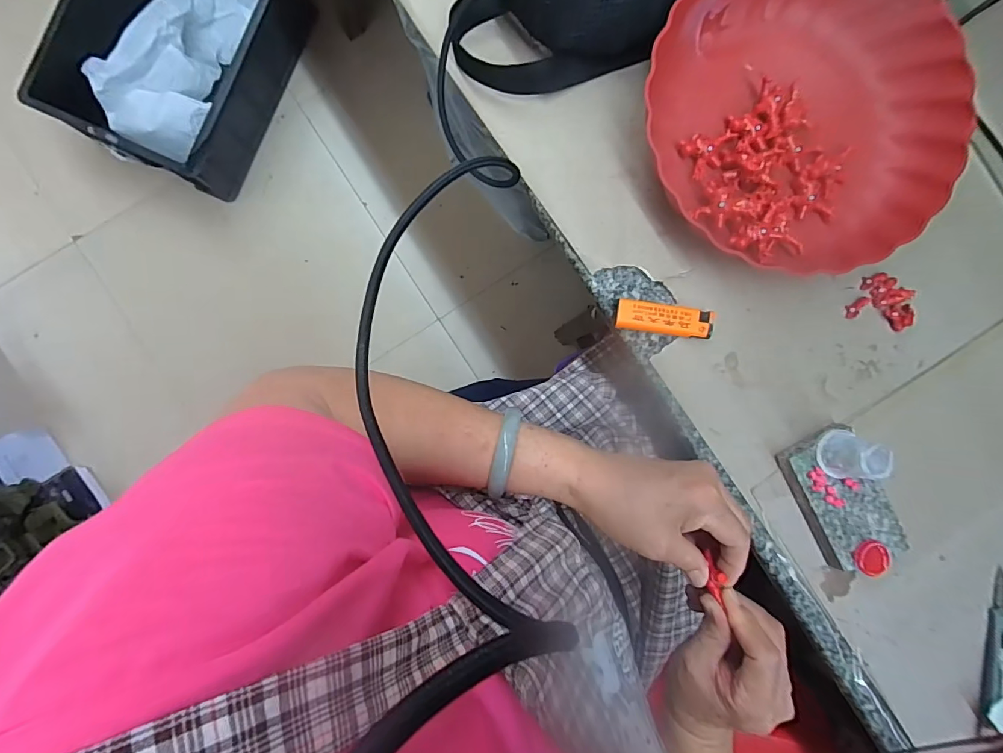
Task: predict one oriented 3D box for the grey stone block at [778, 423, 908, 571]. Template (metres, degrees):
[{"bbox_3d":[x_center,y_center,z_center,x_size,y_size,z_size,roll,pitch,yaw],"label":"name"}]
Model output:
[{"bbox_3d":[0.274,0.098,0.371,0.059,0.023,0.105,-27,91,-2],"label":"grey stone block"}]

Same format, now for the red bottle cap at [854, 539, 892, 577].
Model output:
[{"bbox_3d":[0.293,0.143,0.362,0.027,0.006,0.026,0,89,-2],"label":"red bottle cap"}]

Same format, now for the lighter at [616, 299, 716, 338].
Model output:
[{"bbox_3d":[0.132,-0.046,0.372,0.079,0.012,0.023,7,89,-2],"label":"lighter"}]

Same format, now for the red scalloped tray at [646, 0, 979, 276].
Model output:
[{"bbox_3d":[0.234,-0.198,0.352,0.224,0.065,0.234,-28,91,-2],"label":"red scalloped tray"}]

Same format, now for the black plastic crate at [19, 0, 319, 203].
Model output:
[{"bbox_3d":[-0.663,-0.711,0.959,0.360,0.156,0.557,22,89,-2],"label":"black plastic crate"}]

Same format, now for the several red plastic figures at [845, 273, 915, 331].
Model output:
[{"bbox_3d":[0.317,-0.064,0.381,0.046,0.013,0.041,15,89,-2],"label":"several red plastic figures"}]

